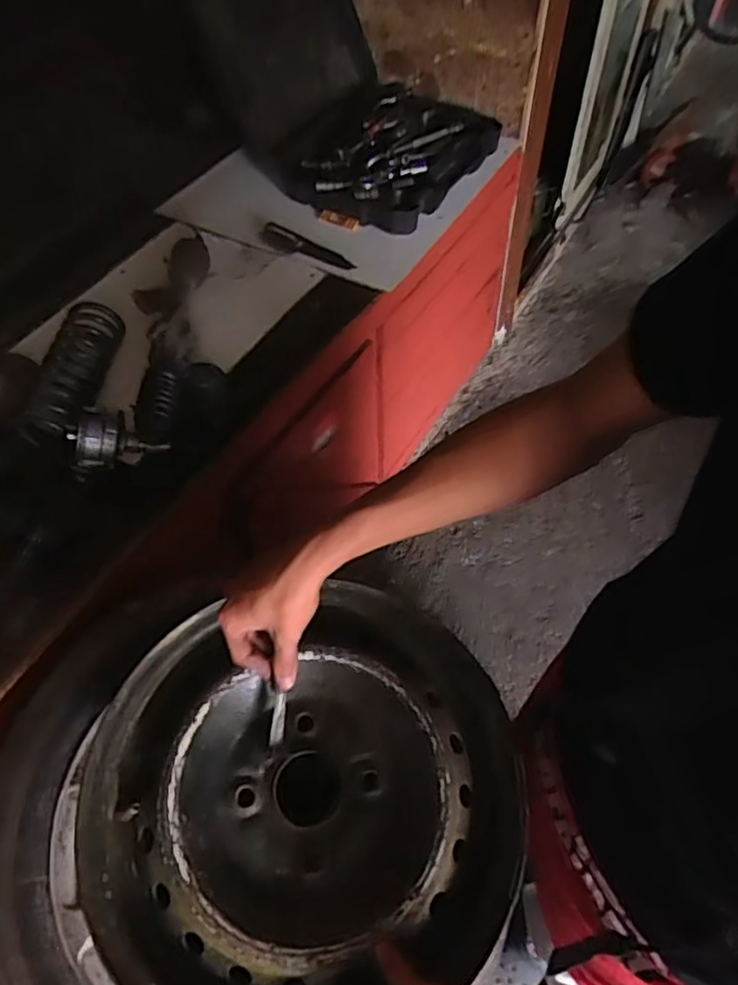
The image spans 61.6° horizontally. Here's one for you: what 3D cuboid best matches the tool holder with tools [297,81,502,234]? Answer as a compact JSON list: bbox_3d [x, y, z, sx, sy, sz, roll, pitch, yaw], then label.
[{"bbox_3d":[0.065,-0.731,1.348,0.332,0.105,0.459,26,59,20],"label":"tool holder with tools"}]

